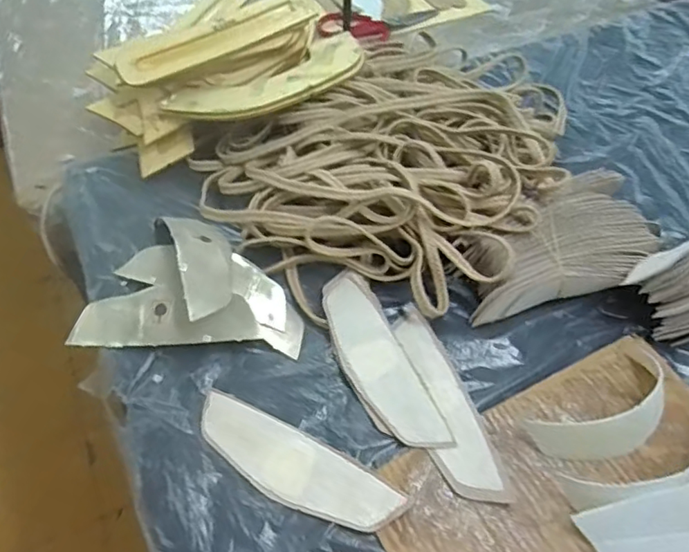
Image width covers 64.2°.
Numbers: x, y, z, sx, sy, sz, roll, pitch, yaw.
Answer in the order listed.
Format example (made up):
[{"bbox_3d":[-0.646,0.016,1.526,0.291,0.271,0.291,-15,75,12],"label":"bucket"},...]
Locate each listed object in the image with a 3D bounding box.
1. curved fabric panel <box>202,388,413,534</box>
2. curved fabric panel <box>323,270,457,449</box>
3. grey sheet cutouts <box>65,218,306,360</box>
[{"bbox_3d":[-0.040,0.143,0.417,0.172,0.005,0.052,25,55,20],"label":"curved fabric panel"},{"bbox_3d":[0.026,0.070,0.474,0.052,0.012,0.180,-20,60,-9],"label":"curved fabric panel"},{"bbox_3d":[-0.136,0.006,0.496,0.197,0.053,0.117,4,51,4],"label":"grey sheet cutouts"}]

